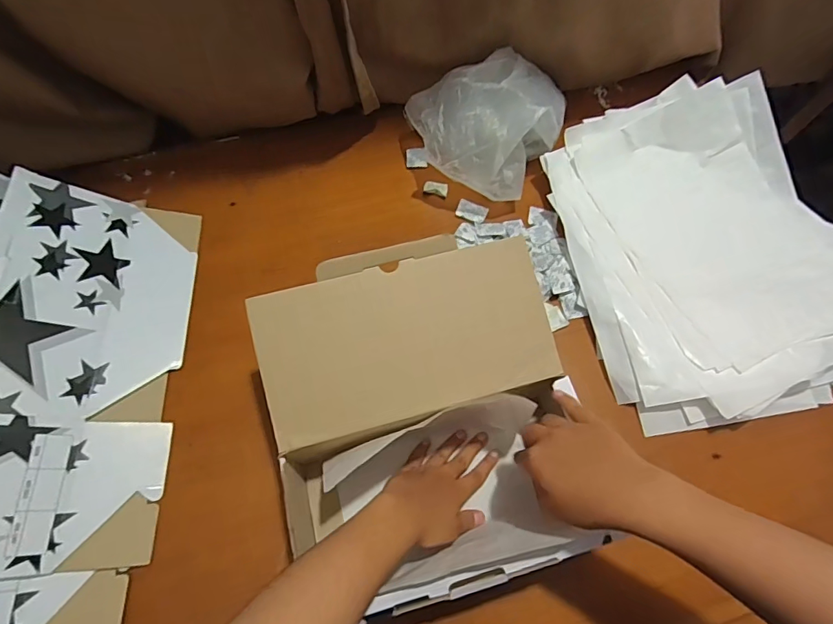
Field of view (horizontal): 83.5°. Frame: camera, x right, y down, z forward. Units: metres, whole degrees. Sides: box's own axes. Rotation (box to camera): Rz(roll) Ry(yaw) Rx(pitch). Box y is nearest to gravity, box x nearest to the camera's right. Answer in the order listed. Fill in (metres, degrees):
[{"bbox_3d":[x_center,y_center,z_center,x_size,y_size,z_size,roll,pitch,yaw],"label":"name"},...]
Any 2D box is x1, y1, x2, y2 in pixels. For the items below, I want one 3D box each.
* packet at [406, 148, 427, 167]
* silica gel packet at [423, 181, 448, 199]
[{"bbox_3d":[0.001,-0.229,0.691,0.031,0.009,0.028,-1,88,13],"label":"packet"},{"bbox_3d":[0.028,-0.178,0.670,0.034,0.009,0.022,11,65,4],"label":"silica gel packet"}]

